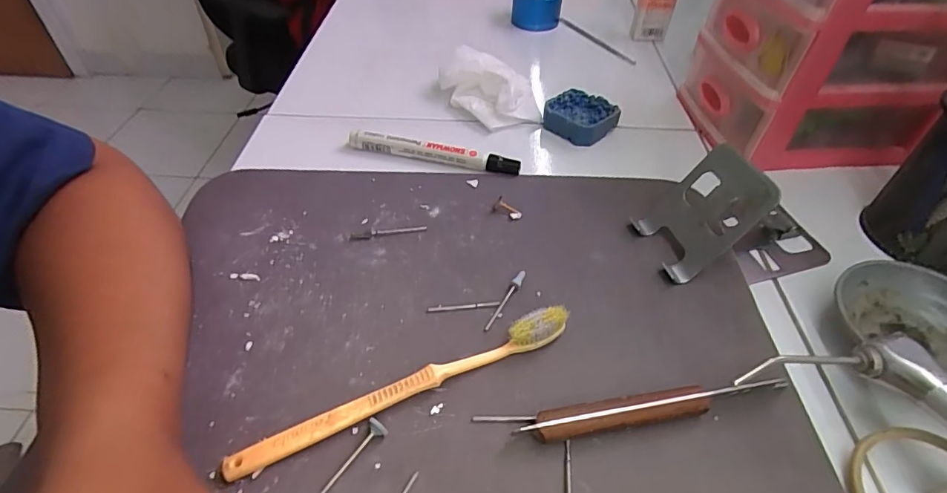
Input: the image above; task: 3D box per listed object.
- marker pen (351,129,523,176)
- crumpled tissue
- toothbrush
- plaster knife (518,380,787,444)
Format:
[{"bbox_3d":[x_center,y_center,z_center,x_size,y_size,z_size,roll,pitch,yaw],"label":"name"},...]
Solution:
[{"bbox_3d":[-0.034,-0.077,0.397,0.144,0.018,0.011,12,47,10],"label":"marker pen"},{"bbox_3d":[0.012,-0.152,0.458,0.060,0.030,0.106,-25,52,-23],"label":"crumpled tissue"},{"bbox_3d":[-0.033,0.071,0.251,0.184,0.019,0.014,-18,49,-18],"label":"toothbrush"},{"bbox_3d":[0.094,0.083,0.246,0.143,0.015,0.014,-7,47,-8],"label":"plaster knife"}]

